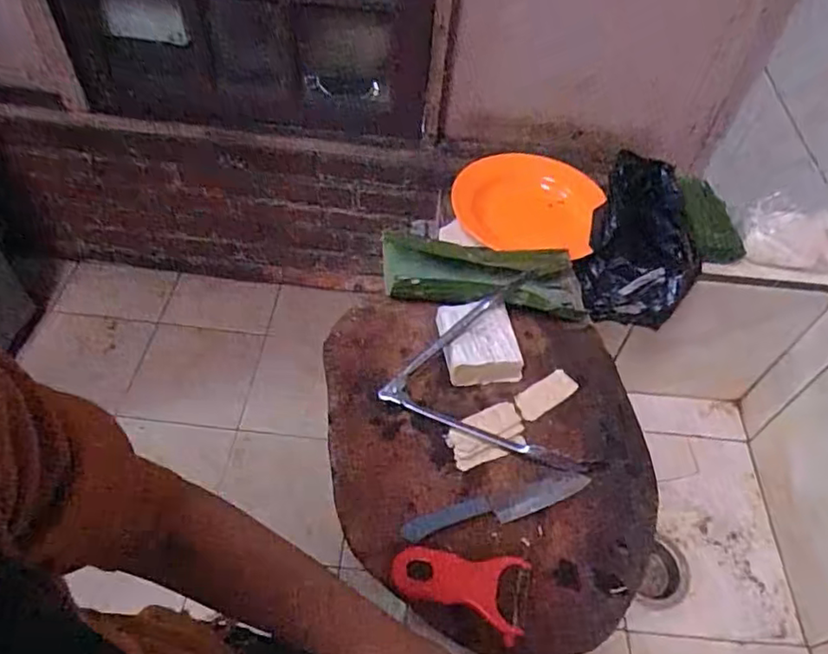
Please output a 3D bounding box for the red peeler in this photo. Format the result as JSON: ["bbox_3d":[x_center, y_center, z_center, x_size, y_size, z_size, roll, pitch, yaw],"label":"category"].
[{"bbox_3d":[0.036,0.211,0.497,0.109,0.009,0.062,13,52,5],"label":"red peeler"}]

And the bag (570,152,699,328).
[{"bbox_3d":[0.290,-0.112,0.778,0.125,0.082,0.231,18,52,9],"label":"bag"}]

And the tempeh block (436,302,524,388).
[{"bbox_3d":[0.067,0.013,0.636,0.075,0.035,0.086,-4,52,-9],"label":"tempeh block"}]

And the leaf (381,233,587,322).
[{"bbox_3d":[0.086,-0.058,0.699,0.240,0.061,0.096,4,51,-3],"label":"leaf"}]

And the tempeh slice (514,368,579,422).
[{"bbox_3d":[0.134,0.069,0.621,0.071,0.005,0.030,-27,59,-24],"label":"tempeh slice"}]

